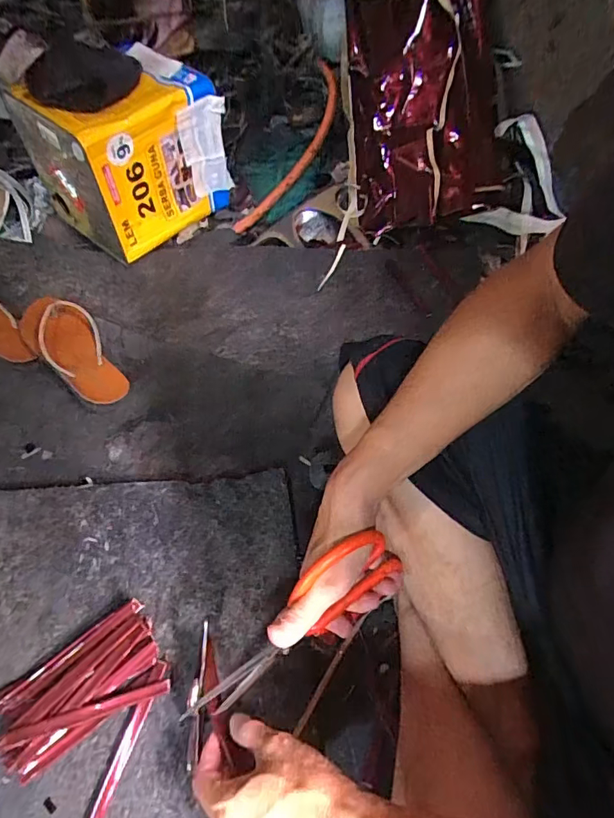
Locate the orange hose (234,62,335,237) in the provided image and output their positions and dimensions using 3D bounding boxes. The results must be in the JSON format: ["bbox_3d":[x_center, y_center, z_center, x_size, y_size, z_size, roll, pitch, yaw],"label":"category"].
[{"bbox_3d":[-0.038,-0.486,0.914,0.033,0.146,0.370,31,84,22],"label":"orange hose"}]

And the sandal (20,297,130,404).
[{"bbox_3d":[-0.356,-0.093,0.726,0.091,0.036,0.223,-37,73,-24],"label":"sandal"}]

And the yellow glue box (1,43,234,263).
[{"bbox_3d":[-0.311,-0.448,0.856,0.223,0.250,0.280,33,57,27],"label":"yellow glue box"}]

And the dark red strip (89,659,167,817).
[{"bbox_3d":[-0.167,0.309,0.437,0.016,0.008,0.144,14,55,11],"label":"dark red strip"}]

